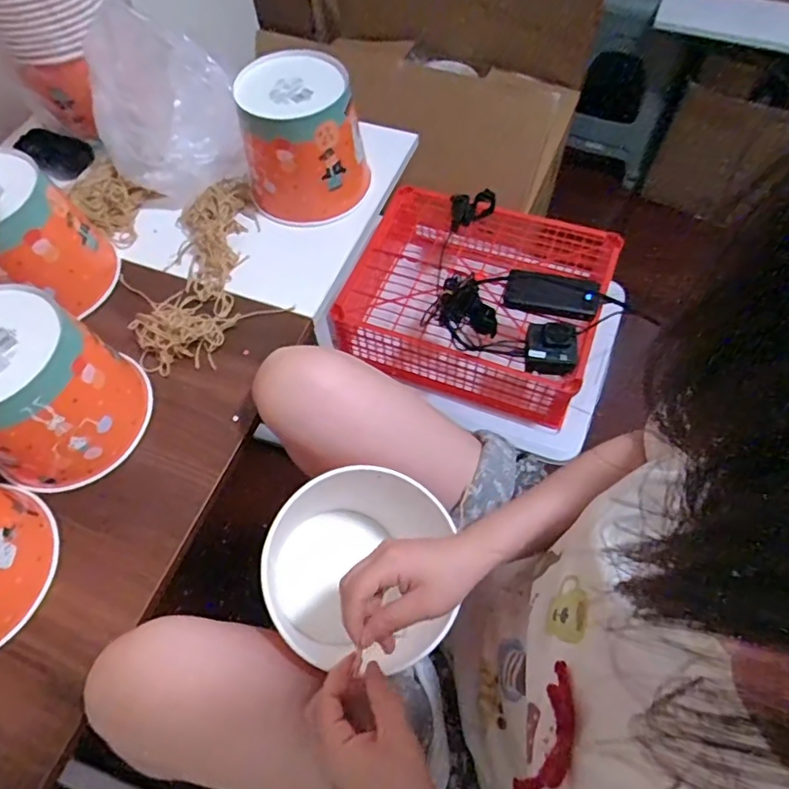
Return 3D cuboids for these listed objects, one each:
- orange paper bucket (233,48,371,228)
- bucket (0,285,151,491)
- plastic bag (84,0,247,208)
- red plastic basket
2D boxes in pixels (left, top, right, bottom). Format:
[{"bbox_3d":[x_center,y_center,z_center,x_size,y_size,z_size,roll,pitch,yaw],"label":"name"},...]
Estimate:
[{"bbox_3d":[-0.115,-0.315,0.656,0.137,0.141,0.132,-1,62,2],"label":"orange paper bucket"},{"bbox_3d":[-0.332,-0.005,0.505,0.144,0.135,0.138,-1,62,2],"label":"bucket"},{"bbox_3d":[-0.277,-0.345,0.650,0.169,0.177,0.133,-25,63,-11],"label":"plastic bag"},{"bbox_3d":[0.161,-0.194,1.044,0.456,0.186,0.372,19,64,12],"label":"red plastic basket"}]

